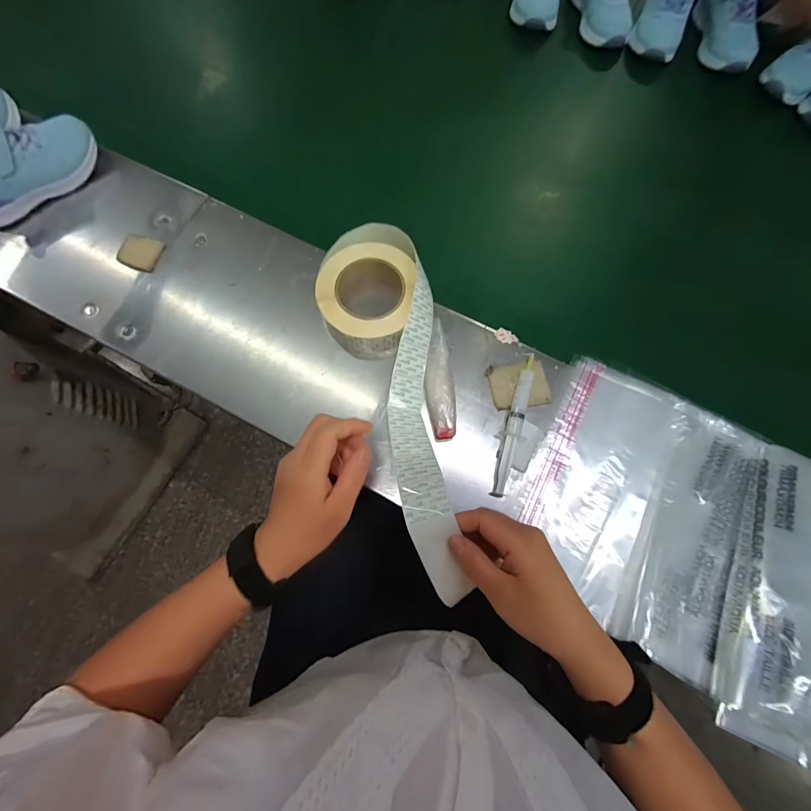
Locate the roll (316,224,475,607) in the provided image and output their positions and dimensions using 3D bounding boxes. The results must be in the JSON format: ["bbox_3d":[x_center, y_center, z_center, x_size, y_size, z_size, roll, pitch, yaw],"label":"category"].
[{"bbox_3d":[-0.015,-0.021,0.391,0.120,0.085,0.386,-9,60,-2],"label":"roll"}]

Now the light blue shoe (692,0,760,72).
[{"bbox_3d":[0.518,-0.621,0.611,0.066,0.082,0.184,2,74,1],"label":"light blue shoe"}]

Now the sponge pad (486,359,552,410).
[{"bbox_3d":[0.133,-0.025,0.438,0.066,0.011,0.052,-5,75,-1],"label":"sponge pad"}]

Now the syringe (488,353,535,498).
[{"bbox_3d":[0.124,0.020,0.423,0.026,0.018,0.163,21,76,6],"label":"syringe"}]

